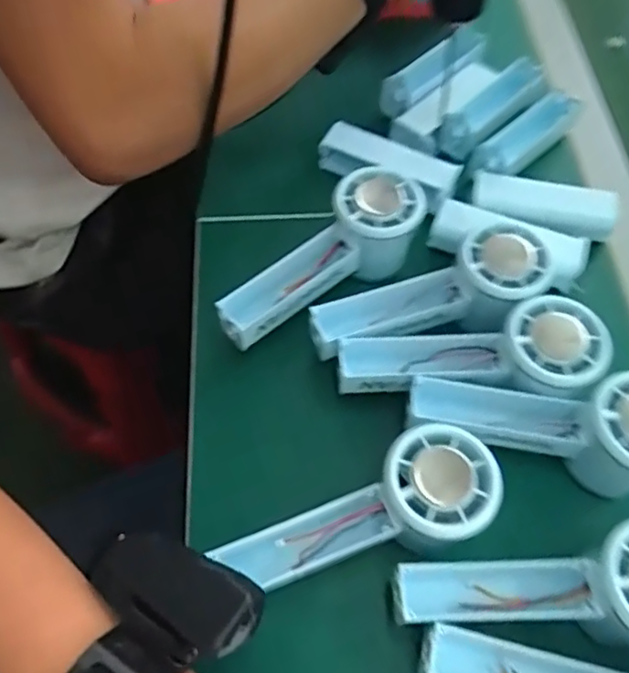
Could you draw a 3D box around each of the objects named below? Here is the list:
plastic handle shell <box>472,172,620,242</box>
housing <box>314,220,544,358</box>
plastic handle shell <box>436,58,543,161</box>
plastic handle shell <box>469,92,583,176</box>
[{"bbox_3d":[0.164,-0.095,0.441,0.100,0.018,0.031,12,61,5],"label":"plastic handle shell"},{"bbox_3d":[0.072,-0.023,0.380,0.150,0.033,0.059,-19,63,3],"label":"housing"},{"bbox_3d":[0.142,-0.179,0.491,0.035,0.035,0.111,38,67,17],"label":"plastic handle shell"},{"bbox_3d":[0.163,-0.153,0.473,0.105,0.027,0.028,-37,68,-19],"label":"plastic handle shell"}]

